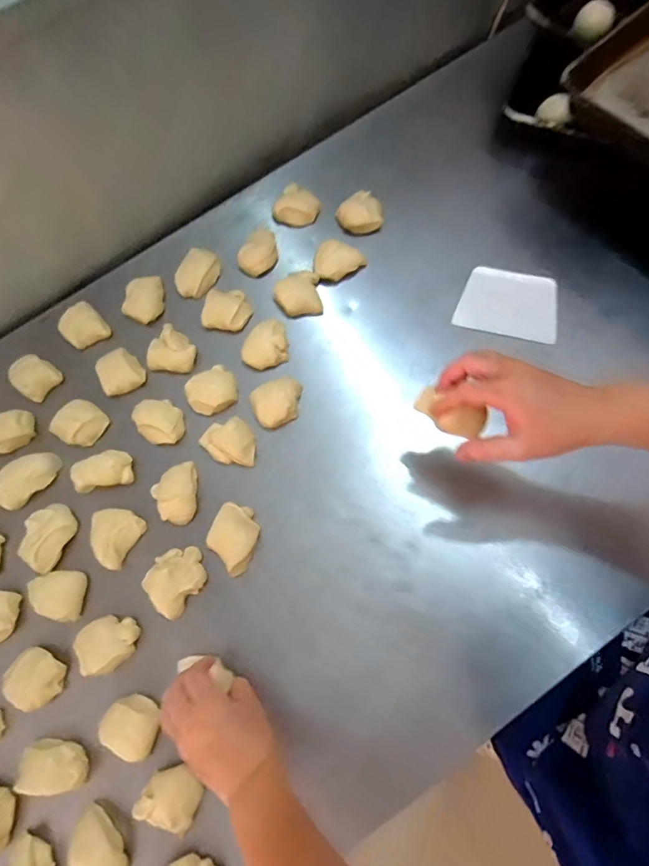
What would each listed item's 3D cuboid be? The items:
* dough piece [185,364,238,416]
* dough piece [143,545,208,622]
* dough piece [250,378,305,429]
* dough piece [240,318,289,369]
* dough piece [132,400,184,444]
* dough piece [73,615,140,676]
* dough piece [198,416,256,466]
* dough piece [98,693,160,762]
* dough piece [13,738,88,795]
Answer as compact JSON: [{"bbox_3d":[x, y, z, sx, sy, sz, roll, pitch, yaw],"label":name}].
[{"bbox_3d":[-0.146,-0.056,0.645,0.065,0.035,0.049,-41,72,-8],"label":"dough piece"},{"bbox_3d":[-0.174,0.169,0.576,0.060,0.033,0.075,33,78,15],"label":"dough piece"},{"bbox_3d":[-0.058,-0.040,0.636,0.066,0.032,0.055,-28,71,-4],"label":"dough piece"},{"bbox_3d":[-0.081,-0.118,0.662,0.064,0.030,0.061,-2,71,5],"label":"dough piece"},{"bbox_3d":[-0.213,-0.016,0.641,0.066,0.024,0.054,37,79,16],"label":"dough piece"},{"bbox_3d":[-0.244,0.239,0.563,0.065,0.027,0.056,-24,71,-2],"label":"dough piece"},{"bbox_3d":[-0.121,0.009,0.624,0.069,0.026,0.057,3,72,7],"label":"dough piece"},{"bbox_3d":[-0.206,0.314,0.528,0.058,0.030,0.052,23,75,13],"label":"dough piece"},{"bbox_3d":[-0.290,0.359,0.536,0.074,0.039,0.051,-1,72,6],"label":"dough piece"}]

